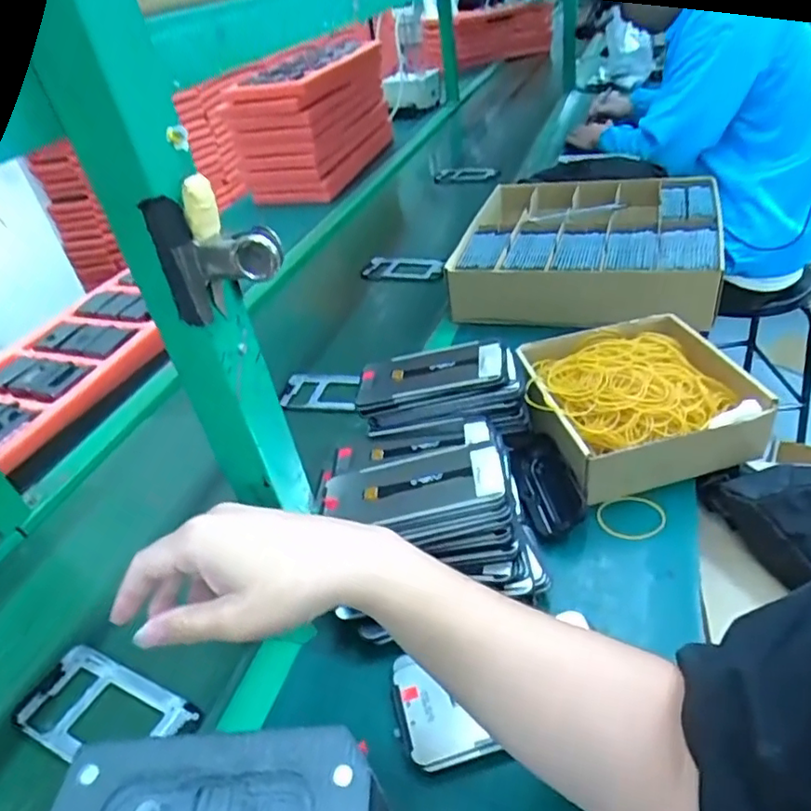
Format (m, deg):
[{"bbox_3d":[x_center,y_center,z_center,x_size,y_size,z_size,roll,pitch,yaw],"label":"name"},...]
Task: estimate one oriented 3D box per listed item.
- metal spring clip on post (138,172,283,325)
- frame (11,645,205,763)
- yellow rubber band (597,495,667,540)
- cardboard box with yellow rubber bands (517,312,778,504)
[{"bbox_3d":[-0.103,-0.086,0.336,0.066,0.075,0.023,-2,37,10],"label":"metal spring clip on post"},{"bbox_3d":[-0.248,0.254,0.491,0.162,0.012,0.076,10,41,25],"label":"frame"},{"bbox_3d":[0.210,0.103,0.554,0.060,0.006,0.052,3,38,16],"label":"yellow rubber band"},{"bbox_3d":[0.233,-0.004,0.618,0.215,0.074,0.210,-19,38,-12],"label":"cardboard box with yellow rubber bands"}]

